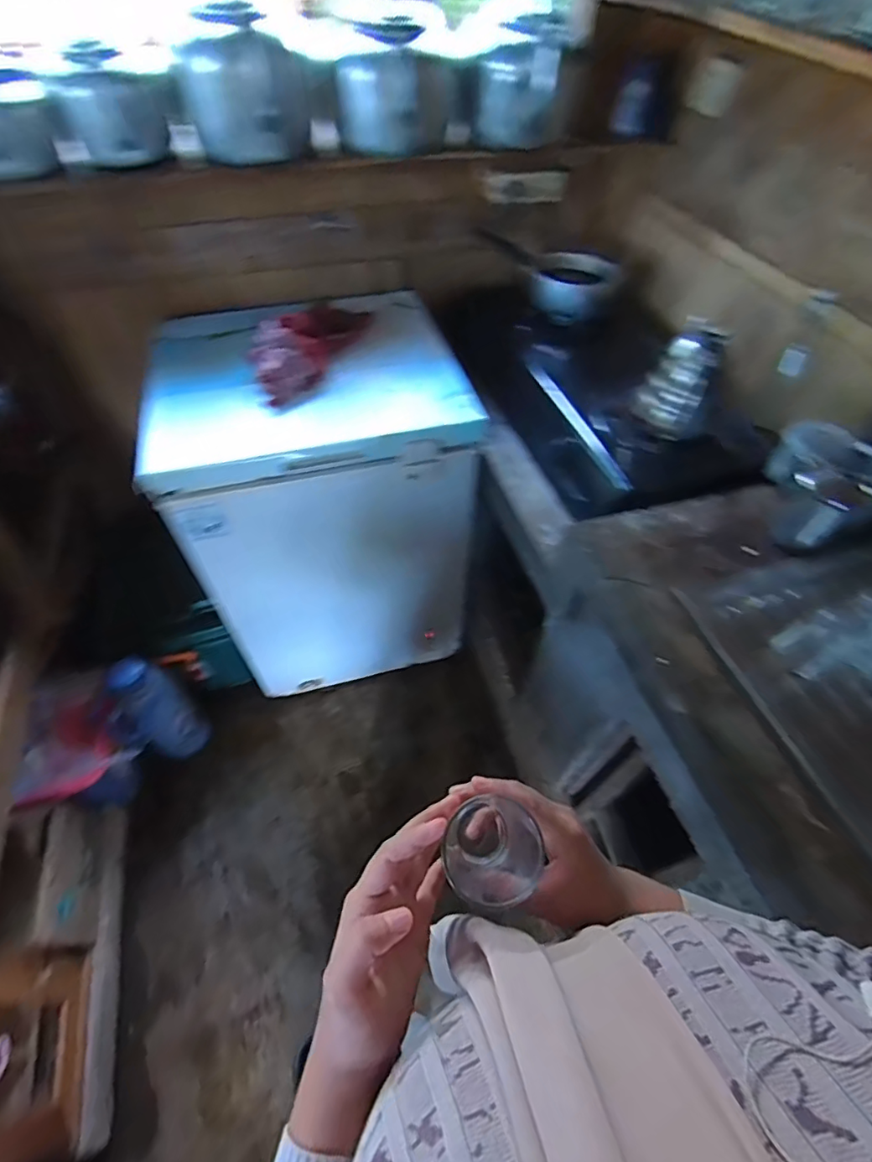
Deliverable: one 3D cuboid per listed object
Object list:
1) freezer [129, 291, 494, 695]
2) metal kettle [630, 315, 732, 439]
[{"bbox_3d":[-0.247,-0.162,1.282,0.573,0.784,0.454,-11,53,-10],"label":"freezer"},{"bbox_3d":[0.398,-0.336,0.866,0.102,0.164,0.110,20,54,14],"label":"metal kettle"}]

